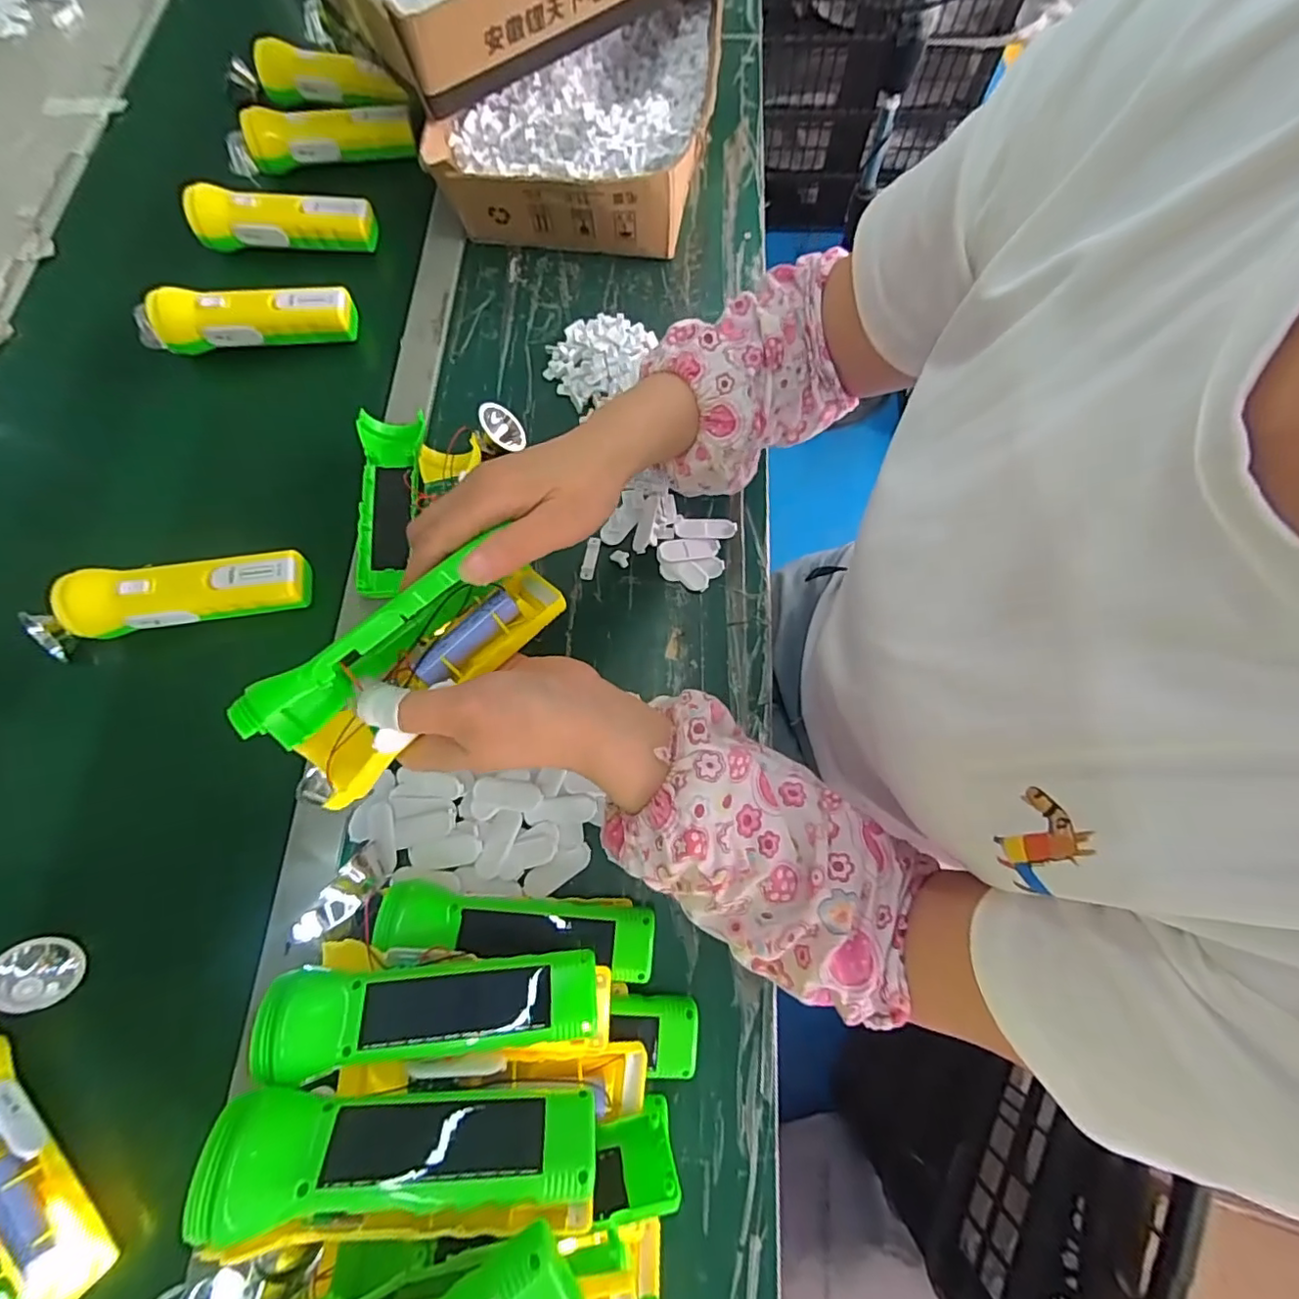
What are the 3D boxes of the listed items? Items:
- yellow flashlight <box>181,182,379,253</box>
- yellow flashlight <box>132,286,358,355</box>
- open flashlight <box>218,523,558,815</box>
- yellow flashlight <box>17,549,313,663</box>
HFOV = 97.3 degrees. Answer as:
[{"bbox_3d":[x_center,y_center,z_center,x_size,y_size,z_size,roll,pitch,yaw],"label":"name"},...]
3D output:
[{"bbox_3d":[-0.356,-0.422,0.560,0.172,0.046,0.044,-3,73,0],"label":"yellow flashlight"},{"bbox_3d":[-0.380,-0.301,0.532,0.211,0.053,0.043,-2,73,0],"label":"yellow flashlight"},{"bbox_3d":[-0.131,0.013,0.310,0.177,0.092,0.048,-40,77,-10],"label":"open flashlight"},{"bbox_3d":[-0.371,-0.041,0.439,0.205,0.040,0.047,-14,73,-3],"label":"yellow flashlight"}]

